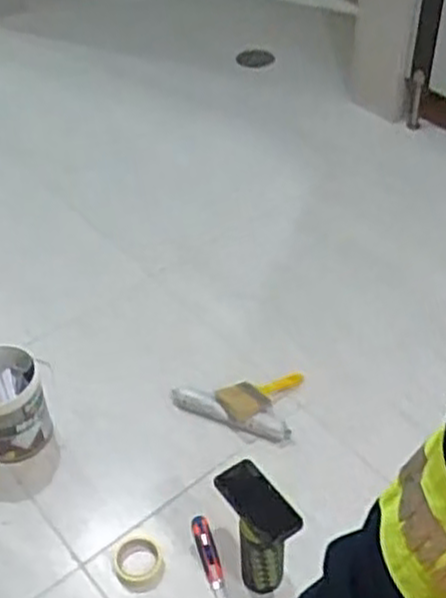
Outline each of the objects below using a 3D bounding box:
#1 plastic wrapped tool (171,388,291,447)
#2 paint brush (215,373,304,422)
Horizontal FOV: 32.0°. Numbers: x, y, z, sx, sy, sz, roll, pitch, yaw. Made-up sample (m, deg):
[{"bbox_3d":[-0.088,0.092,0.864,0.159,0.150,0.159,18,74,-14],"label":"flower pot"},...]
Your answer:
[{"bbox_3d":[0.012,0.273,1.783,0.296,0.040,0.076,14,47,17],"label":"plastic wrapped tool"},{"bbox_3d":[0.093,0.217,1.819,0.211,0.035,0.115,-26,49,-22],"label":"paint brush"}]

